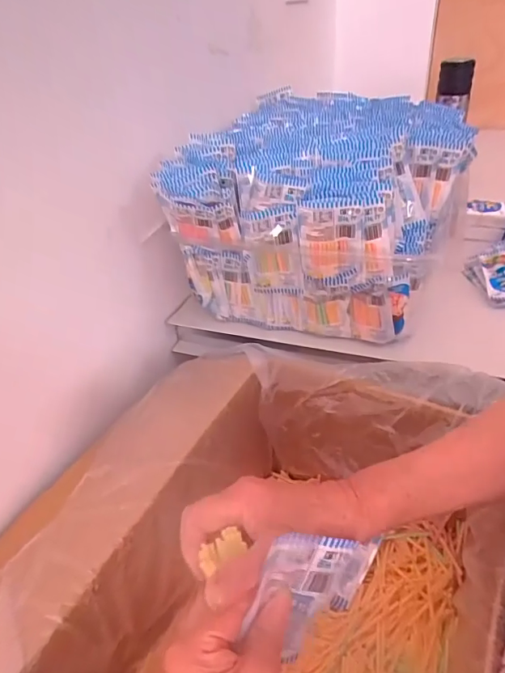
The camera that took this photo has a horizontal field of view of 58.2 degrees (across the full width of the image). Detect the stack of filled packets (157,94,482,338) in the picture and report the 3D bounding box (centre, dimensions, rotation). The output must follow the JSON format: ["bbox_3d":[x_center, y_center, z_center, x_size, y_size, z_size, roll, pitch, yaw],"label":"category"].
[{"bbox_3d":[0.104,-0.187,0.629,0.314,0.191,0.400,8,39,14],"label":"stack of filled packets"}]

